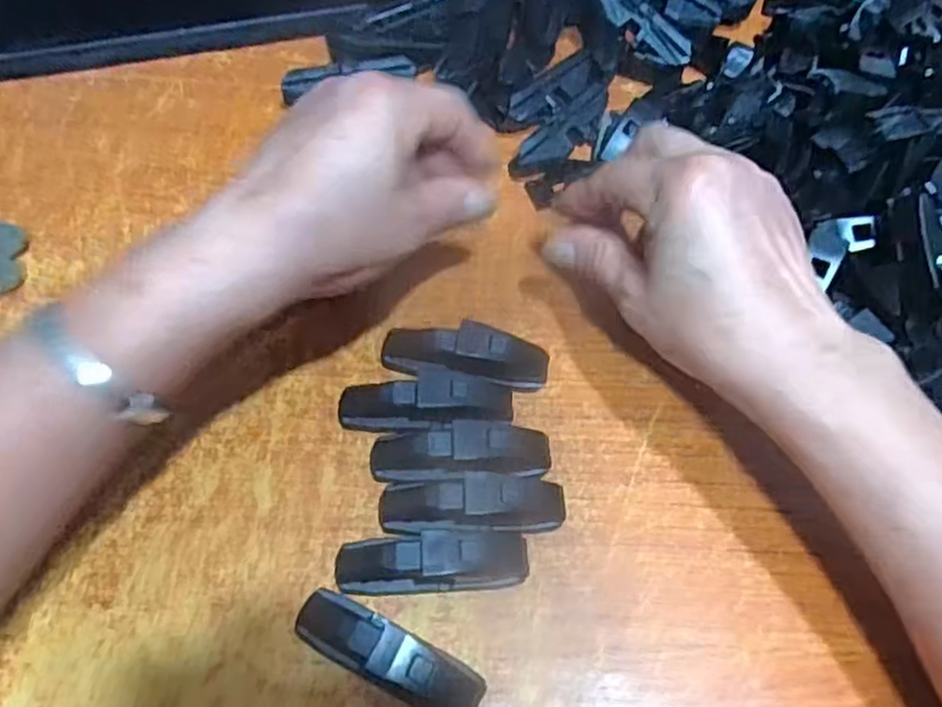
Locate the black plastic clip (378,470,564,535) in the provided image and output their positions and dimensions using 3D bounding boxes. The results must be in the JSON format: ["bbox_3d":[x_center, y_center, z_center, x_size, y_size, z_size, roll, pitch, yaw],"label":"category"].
[{"bbox_3d":[0.001,0.063,0.297,0.075,0.024,0.022,2,62,-1],"label":"black plastic clip"}]

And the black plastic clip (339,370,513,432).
[{"bbox_3d":[-0.020,0.021,0.319,0.075,0.024,0.019,1,62,-1],"label":"black plastic clip"}]

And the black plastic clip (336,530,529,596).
[{"bbox_3d":[-0.015,0.082,0.287,0.075,0.022,0.019,-1,62,-2],"label":"black plastic clip"}]

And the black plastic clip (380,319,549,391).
[{"bbox_3d":[-0.003,0.002,0.330,0.074,0.025,0.022,8,62,3],"label":"black plastic clip"}]

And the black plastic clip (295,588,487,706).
[{"bbox_3d":[-0.030,0.111,0.270,0.074,0.023,0.020,25,64,11],"label":"black plastic clip"}]

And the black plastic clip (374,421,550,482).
[{"bbox_3d":[-0.004,0.043,0.308,0.074,0.024,0.022,1,62,-1],"label":"black plastic clip"}]

